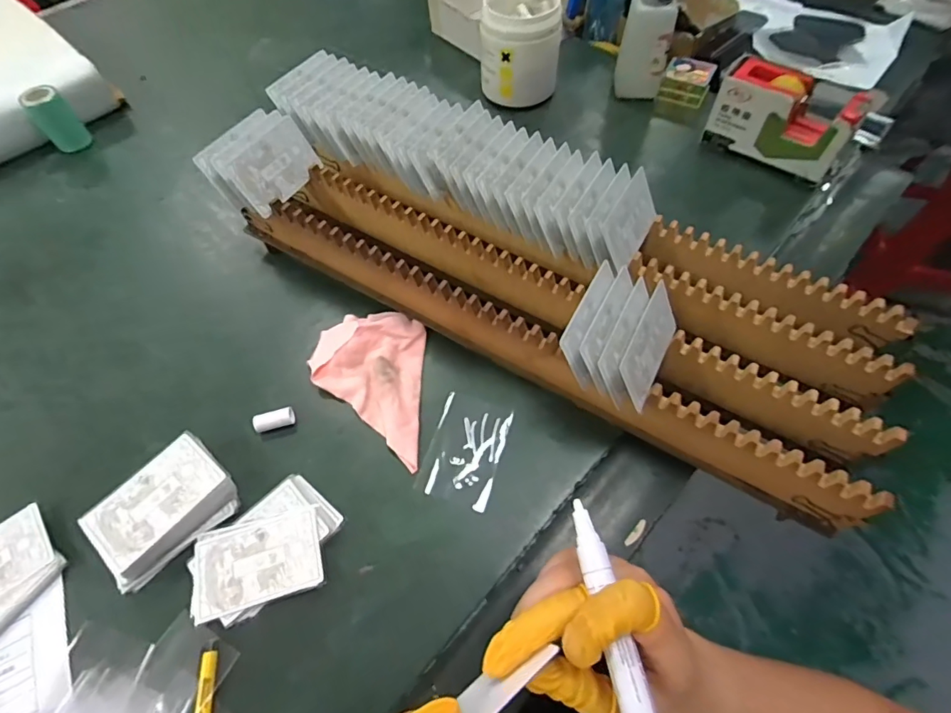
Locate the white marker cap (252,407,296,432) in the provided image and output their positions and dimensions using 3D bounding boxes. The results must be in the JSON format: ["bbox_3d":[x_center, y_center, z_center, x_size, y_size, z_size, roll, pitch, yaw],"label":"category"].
[{"bbox_3d":[-0.164,0.052,0.395,0.030,0.011,0.015,-16,60,-8],"label":"white marker cap"}]

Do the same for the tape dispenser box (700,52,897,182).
[{"bbox_3d":[0.331,-0.251,0.515,0.149,0.078,0.055,31,64,18],"label":"tape dispenser box"}]

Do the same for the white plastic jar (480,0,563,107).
[{"bbox_3d":[0.054,-0.377,0.592,0.093,0.103,0.101,1,59,2],"label":"white plastic jar"}]

